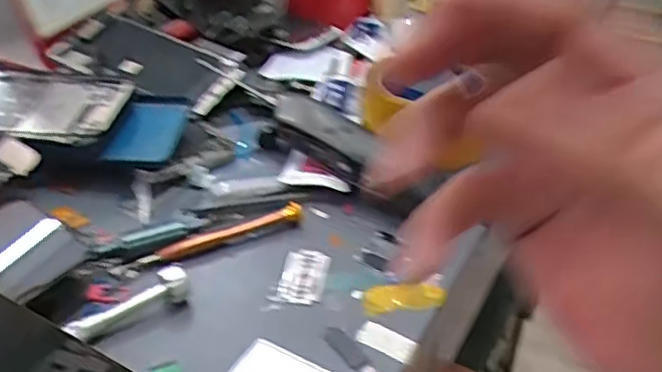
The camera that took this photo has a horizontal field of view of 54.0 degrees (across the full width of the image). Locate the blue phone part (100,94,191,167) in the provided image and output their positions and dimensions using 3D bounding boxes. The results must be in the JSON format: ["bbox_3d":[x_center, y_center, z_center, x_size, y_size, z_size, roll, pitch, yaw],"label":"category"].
[{"bbox_3d":[-0.126,-0.039,0.445,0.044,0.009,0.076,4,38,0],"label":"blue phone part"}]

